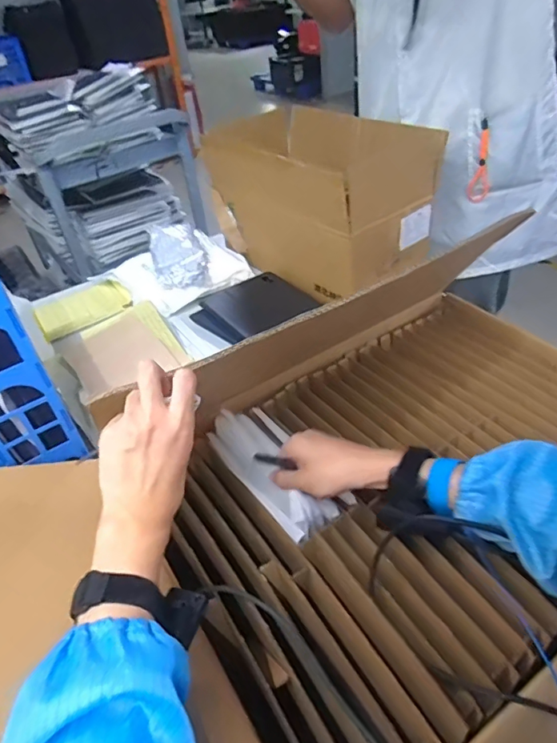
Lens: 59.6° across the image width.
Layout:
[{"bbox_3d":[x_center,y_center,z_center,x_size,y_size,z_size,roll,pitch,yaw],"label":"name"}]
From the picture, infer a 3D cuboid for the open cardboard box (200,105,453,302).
[{"bbox_3d":[0.074,-0.337,0.948,0.250,0.242,0.407,-30,46,-26],"label":"open cardboard box"}]

